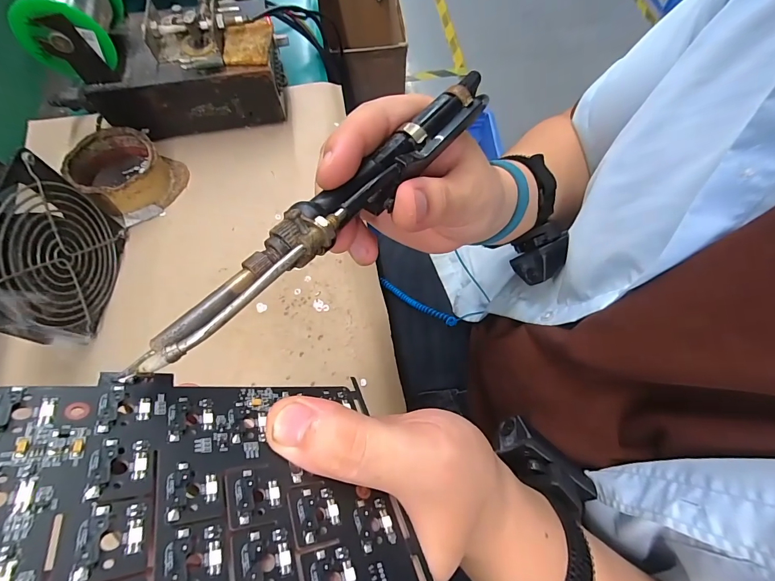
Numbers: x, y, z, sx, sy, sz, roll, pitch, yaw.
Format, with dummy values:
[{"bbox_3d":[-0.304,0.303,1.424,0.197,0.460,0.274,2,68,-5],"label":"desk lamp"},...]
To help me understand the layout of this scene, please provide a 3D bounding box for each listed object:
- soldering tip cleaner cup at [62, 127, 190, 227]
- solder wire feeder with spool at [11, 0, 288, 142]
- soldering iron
[{"bbox_3d":[-0.265,-0.121,0.381,0.089,0.047,0.083,-1,68,1],"label":"soldering tip cleaner cup"},{"bbox_3d":[-0.222,-0.252,0.382,0.216,0.128,0.121,-10,68,-2],"label":"solder wire feeder with spool"},{"bbox_3d":[-0.016,-0.039,0.157,0.025,0.014,0.191,38,66,15],"label":"soldering iron"}]

